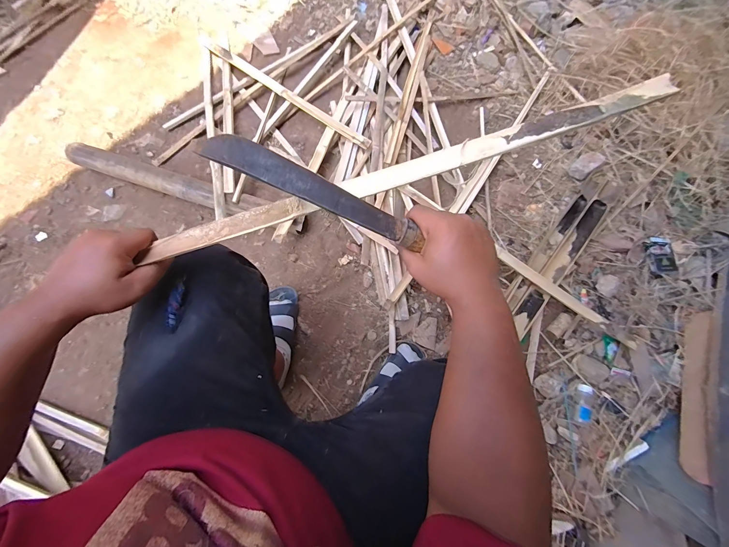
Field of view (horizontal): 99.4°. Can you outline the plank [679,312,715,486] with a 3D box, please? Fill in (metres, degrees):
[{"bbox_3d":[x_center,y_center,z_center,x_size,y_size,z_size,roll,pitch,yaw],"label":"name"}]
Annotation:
[{"bbox_3d":[0.770,0.263,0.713,0.019,0.066,0.416,33,60,10],"label":"plank"}]

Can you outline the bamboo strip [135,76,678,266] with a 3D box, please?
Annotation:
[{"bbox_3d":[0.024,-0.106,0.340,0.583,0.012,0.031,-16,73,5],"label":"bamboo strip"}]

